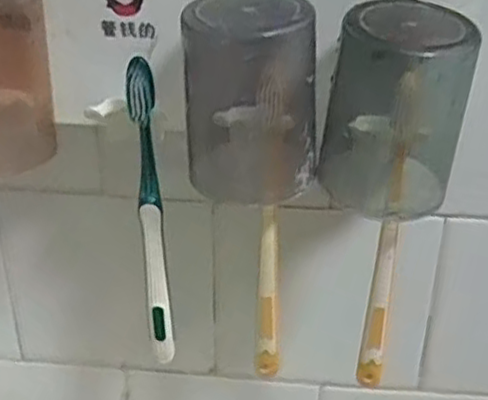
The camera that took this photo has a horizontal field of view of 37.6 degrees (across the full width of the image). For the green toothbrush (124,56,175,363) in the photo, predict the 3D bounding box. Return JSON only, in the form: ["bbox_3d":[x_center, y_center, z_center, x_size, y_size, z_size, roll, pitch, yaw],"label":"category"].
[{"bbox_3d":[-0.049,0.013,0.380,0.013,0.180,0.019,-7,33,-10],"label":"green toothbrush"}]

